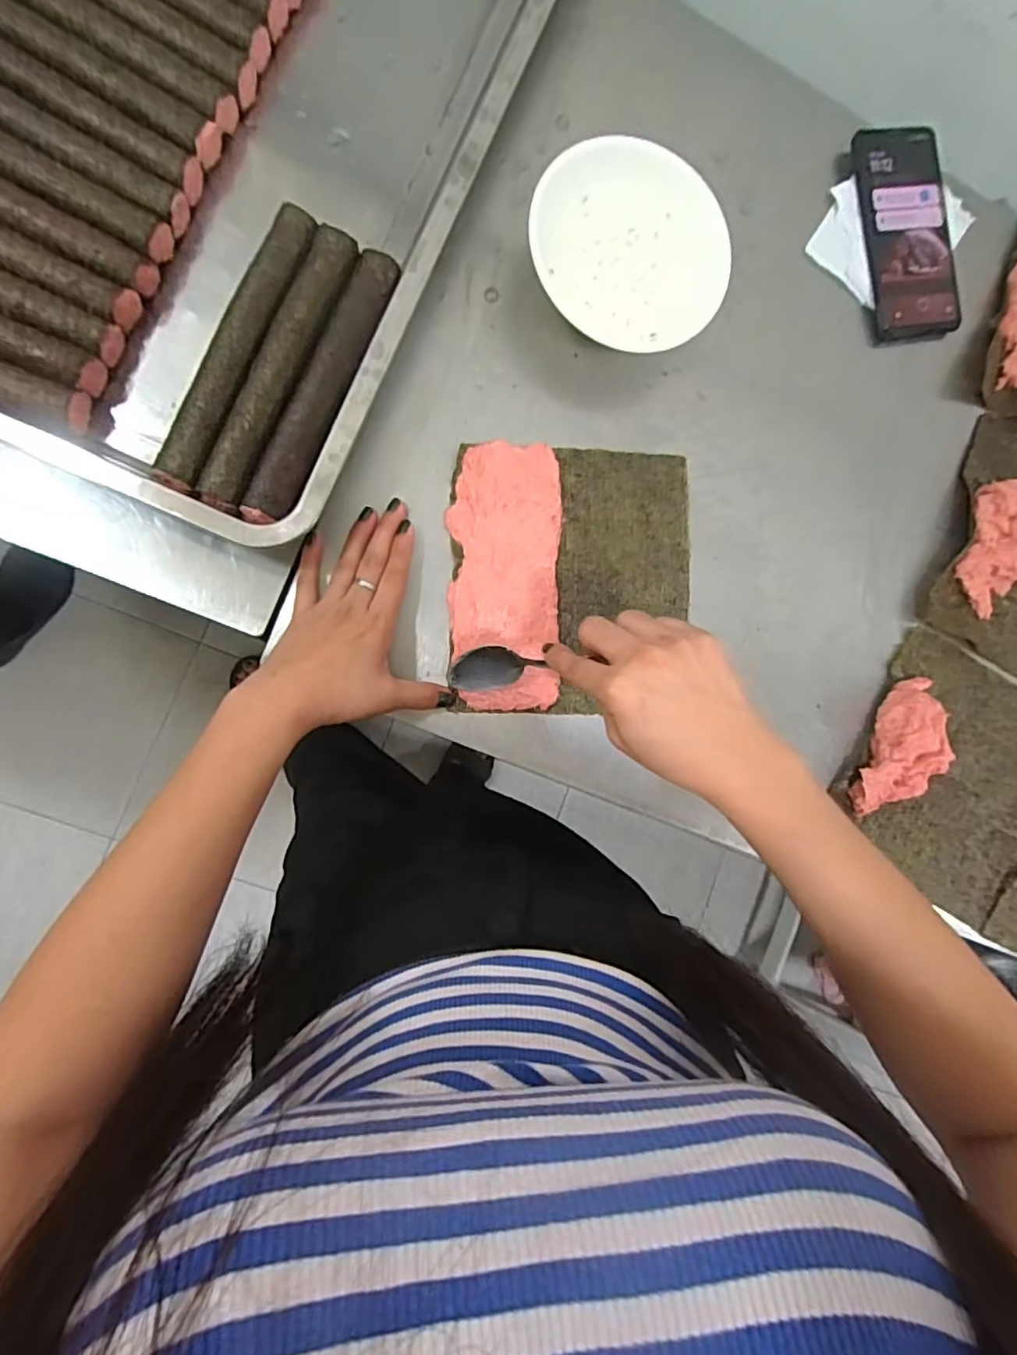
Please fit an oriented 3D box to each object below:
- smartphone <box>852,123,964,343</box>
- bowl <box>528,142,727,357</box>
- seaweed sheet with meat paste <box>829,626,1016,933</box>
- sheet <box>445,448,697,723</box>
[{"bbox_3d":[0.335,-0.373,0.502,0.080,0.012,0.162,-12,95,-6],"label":"smartphone"},{"bbox_3d":[0.089,-0.313,0.445,0.150,0.048,0.133,27,86,-8],"label":"bowl"},{"bbox_3d":[0.383,0.082,0.500,0.191,0.031,0.196,33,85,-8],"label":"seaweed sheet with meat paste"},{"bbox_3d":[0.049,-0.074,0.447,0.182,0.013,0.197,0,88,-13],"label":"sheet"}]

